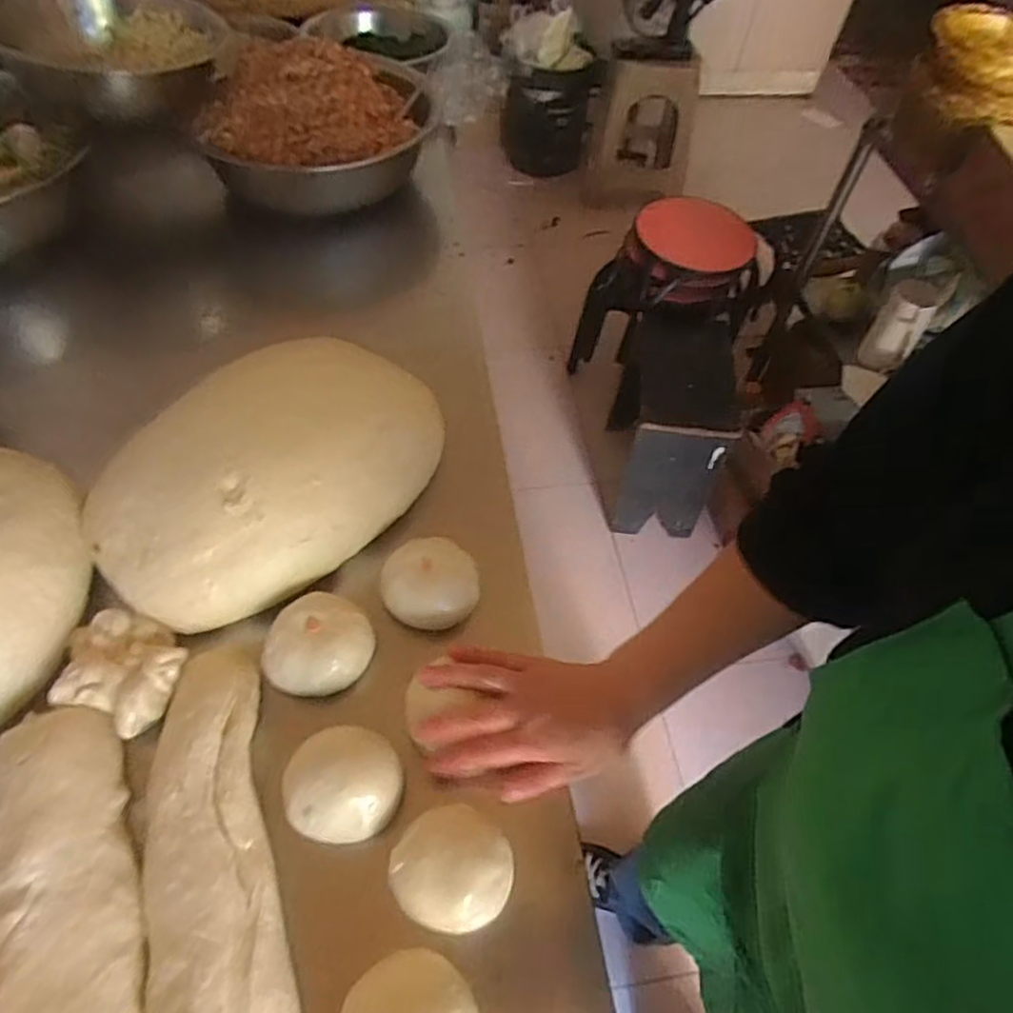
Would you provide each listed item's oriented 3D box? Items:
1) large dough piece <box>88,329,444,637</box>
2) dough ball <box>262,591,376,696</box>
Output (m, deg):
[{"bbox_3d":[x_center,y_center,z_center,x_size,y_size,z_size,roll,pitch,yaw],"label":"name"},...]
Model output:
[{"bbox_3d":[-0.203,-0.041,0.575,0.195,0.064,0.308,39,60,22],"label":"large dough piece"},{"bbox_3d":[-0.145,0.107,0.522,0.077,0.032,0.072,2,53,-3],"label":"dough ball"}]

